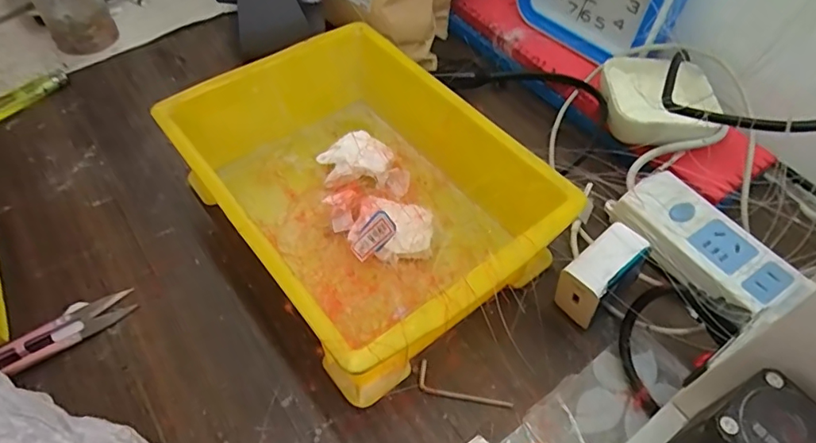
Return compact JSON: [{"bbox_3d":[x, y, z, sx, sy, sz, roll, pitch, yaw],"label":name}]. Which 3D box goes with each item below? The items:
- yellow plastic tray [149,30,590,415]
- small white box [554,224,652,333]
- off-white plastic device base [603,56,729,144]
[{"bbox_3d":[-0.033,-0.026,0.357,0.180,0.068,0.248,-30,60,-23],"label":"yellow plastic tray"},{"bbox_3d":[0.123,0.035,0.326,0.052,0.041,0.032,-36,60,-21],"label":"small white box"},{"bbox_3d":[0.199,-0.095,0.415,0.081,0.031,0.091,6,54,3],"label":"off-white plastic device base"}]

